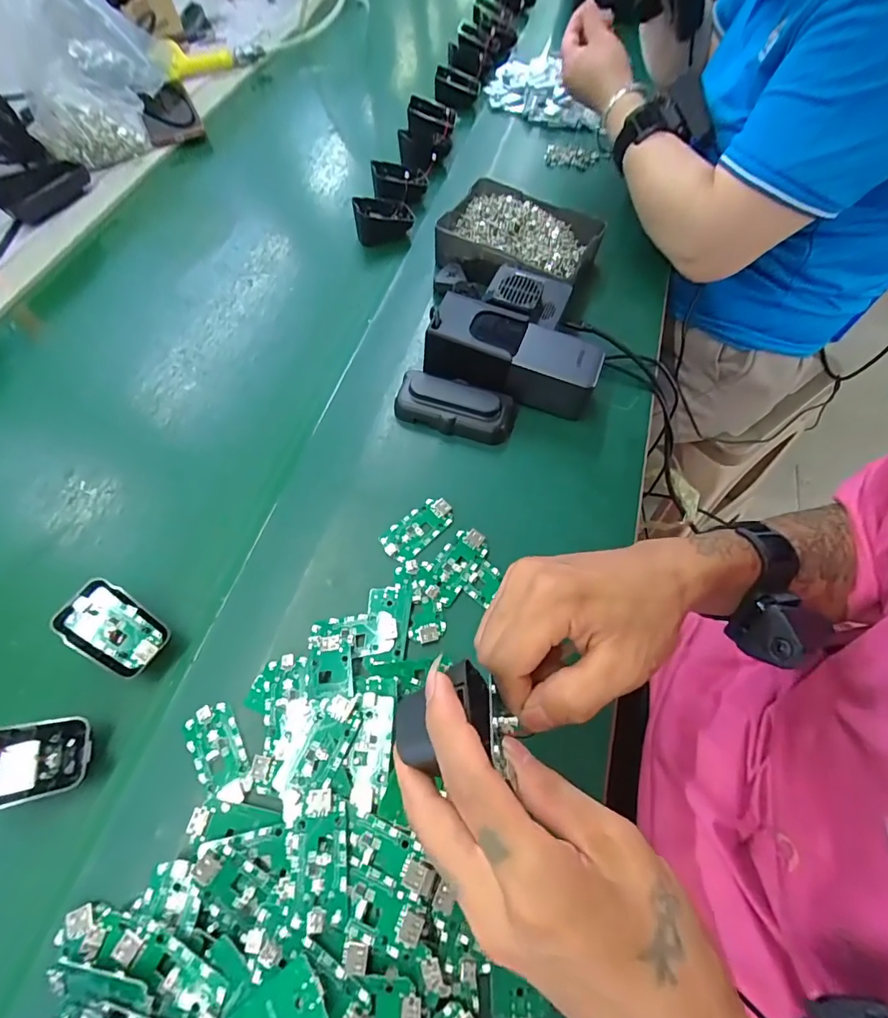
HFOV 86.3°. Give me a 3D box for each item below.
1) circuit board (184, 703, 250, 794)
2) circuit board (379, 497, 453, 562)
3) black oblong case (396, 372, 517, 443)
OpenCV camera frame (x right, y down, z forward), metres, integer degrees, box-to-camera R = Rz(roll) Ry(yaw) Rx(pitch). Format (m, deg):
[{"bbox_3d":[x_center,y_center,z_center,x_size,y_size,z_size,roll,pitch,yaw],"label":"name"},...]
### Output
[{"bbox_3d":[-0.151,0.156,0.313,0.032,0.005,0.050,-34,66,-16],"label":"circuit board"},{"bbox_3d":[-0.021,0.016,0.390,0.033,0.005,0.063,39,69,20],"label":"circuit board"},{"bbox_3d":[0.011,-0.095,0.434,0.107,0.035,0.047,11,63,7],"label":"black oblong case"}]

